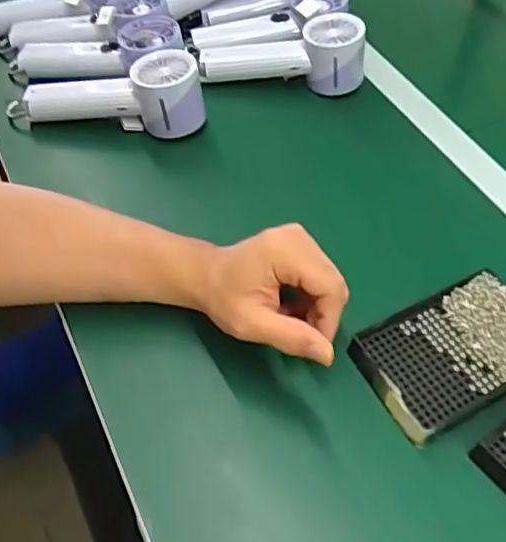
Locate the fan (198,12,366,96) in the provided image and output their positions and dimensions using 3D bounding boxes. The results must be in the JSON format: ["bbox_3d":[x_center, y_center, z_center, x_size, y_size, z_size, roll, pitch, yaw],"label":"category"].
[{"bbox_3d":[0.031,-0.222,0.664,0.172,0.064,0.054,-4,51,12],"label":"fan"}]

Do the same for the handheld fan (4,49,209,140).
[{"bbox_3d":[-0.141,-0.164,0.618,0.187,0.066,0.053,-3,51,11],"label":"handheld fan"}]

